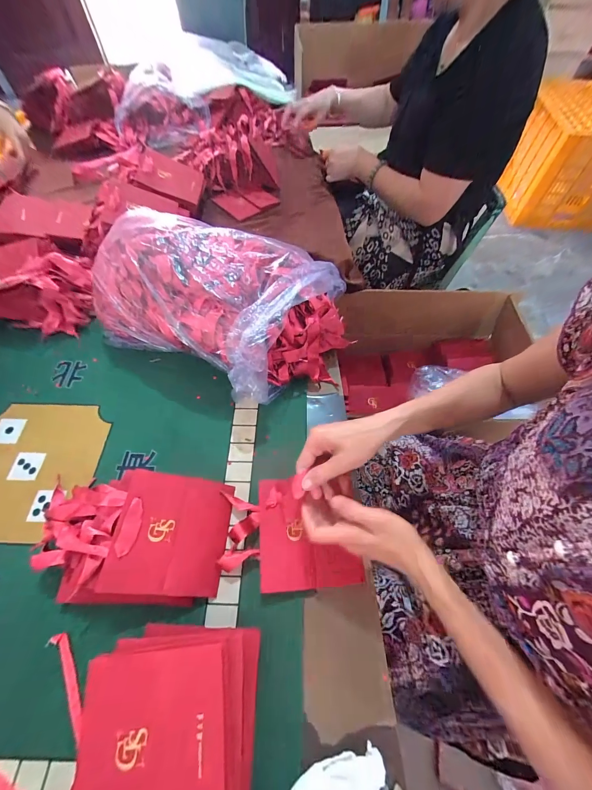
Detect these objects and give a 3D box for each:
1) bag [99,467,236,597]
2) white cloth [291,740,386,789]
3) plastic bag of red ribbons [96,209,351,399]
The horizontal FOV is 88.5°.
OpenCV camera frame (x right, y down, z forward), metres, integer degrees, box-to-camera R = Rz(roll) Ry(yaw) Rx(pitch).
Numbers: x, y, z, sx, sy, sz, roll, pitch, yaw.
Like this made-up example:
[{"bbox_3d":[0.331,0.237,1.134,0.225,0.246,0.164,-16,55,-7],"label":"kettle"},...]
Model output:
[{"bbox_3d":[-0.157,0.176,0.394,0.136,0.007,0.138,17,58,-22],"label":"bag"},{"bbox_3d":[0.038,0.390,0.300,0.104,0.035,0.033,-21,62,-11],"label":"white cloth"},{"bbox_3d":[-0.131,-0.152,0.516,0.422,0.184,0.254,16,61,10],"label":"plastic bag of red ribbons"}]

